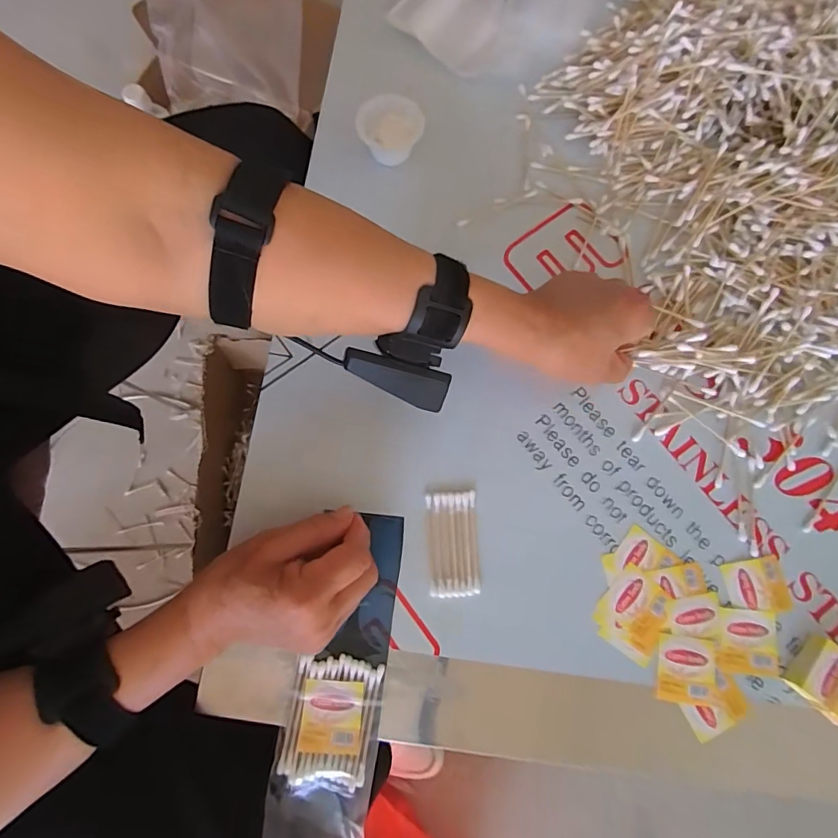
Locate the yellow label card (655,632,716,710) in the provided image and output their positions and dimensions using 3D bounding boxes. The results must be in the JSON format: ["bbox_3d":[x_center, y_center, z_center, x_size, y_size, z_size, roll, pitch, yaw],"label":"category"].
[{"bbox_3d":[0.187,0.175,0.332,0.040,0.004,0.044,8,79,1],"label":"yellow label card"}]

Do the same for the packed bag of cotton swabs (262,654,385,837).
[{"bbox_3d":[-0.062,0.219,0.309,0.064,0.023,0.114,7,79,1],"label":"packed bag of cotton swabs"}]

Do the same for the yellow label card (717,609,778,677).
[{"bbox_3d":[0.233,0.158,0.337,0.041,0.004,0.043,7,79,1],"label":"yellow label card"}]

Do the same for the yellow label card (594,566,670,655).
[{"bbox_3d":[0.155,0.135,0.339,0.046,0.004,0.047,32,80,6],"label":"yellow label card"}]

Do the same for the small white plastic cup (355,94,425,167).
[{"bbox_3d":[-0.024,-0.242,0.401,0.053,0.025,0.045,-11,79,-3],"label":"small white plastic cup"}]

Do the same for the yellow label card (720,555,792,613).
[{"bbox_3d":[0.244,0.122,0.344,0.044,0.004,0.038,-9,79,-2],"label":"yellow label card"}]

